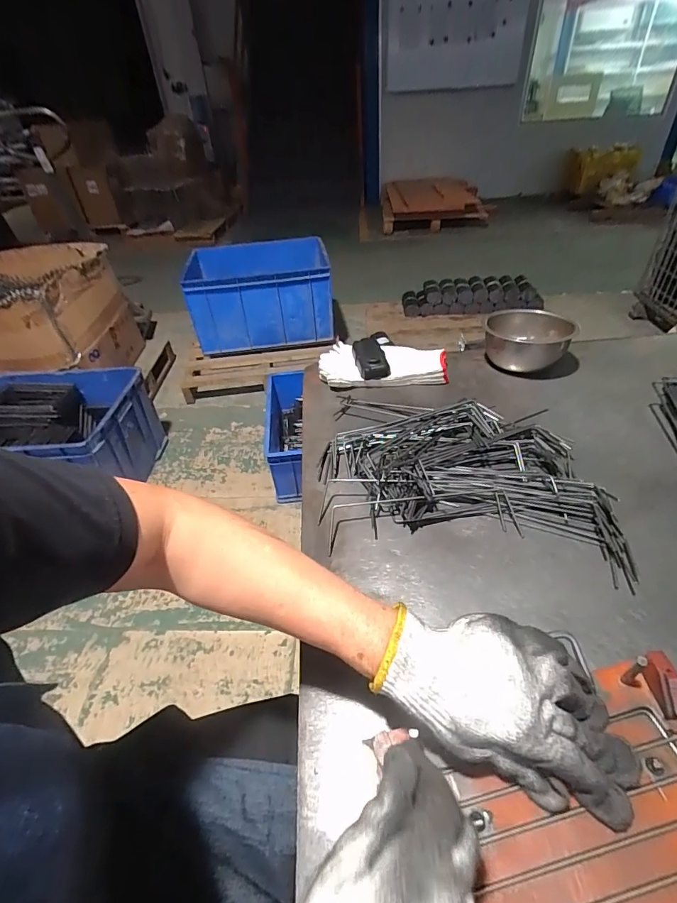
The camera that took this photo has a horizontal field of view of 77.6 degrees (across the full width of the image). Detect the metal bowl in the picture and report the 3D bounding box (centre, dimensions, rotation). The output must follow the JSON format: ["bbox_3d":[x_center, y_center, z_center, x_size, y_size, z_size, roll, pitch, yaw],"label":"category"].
[{"bbox_3d":[0.331,-0.195,0.742,0.137,0.074,0.141,10,43,18],"label":"metal bowl"}]

